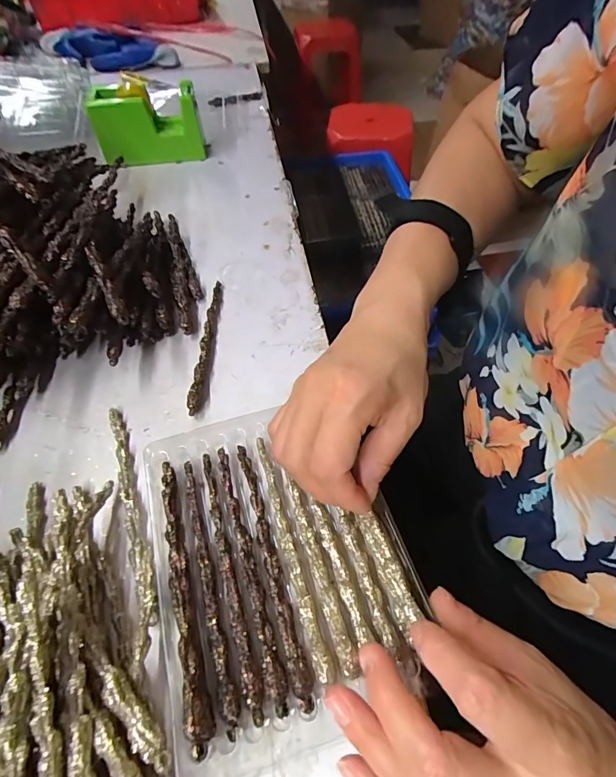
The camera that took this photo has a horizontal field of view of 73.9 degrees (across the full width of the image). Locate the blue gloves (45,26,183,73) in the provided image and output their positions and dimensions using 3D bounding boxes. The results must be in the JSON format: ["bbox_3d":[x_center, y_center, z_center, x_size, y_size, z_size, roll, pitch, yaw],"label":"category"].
[{"bbox_3d":[-0.387,-0.638,0.765,0.292,0.042,0.106,17,57,14],"label":"blue gloves"}]

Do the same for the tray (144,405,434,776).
[{"bbox_3d":[-0.021,0.096,0.245,0.139,0.028,0.182,-16,55,-10],"label":"tray"}]

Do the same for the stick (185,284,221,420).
[{"bbox_3d":[-0.086,-0.041,0.353,0.011,0.010,0.148,0,54,2],"label":"stick"}]

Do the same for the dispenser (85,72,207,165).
[{"bbox_3d":[-0.209,-0.347,0.542,0.133,0.086,0.049,-11,55,-6],"label":"dispenser"}]

